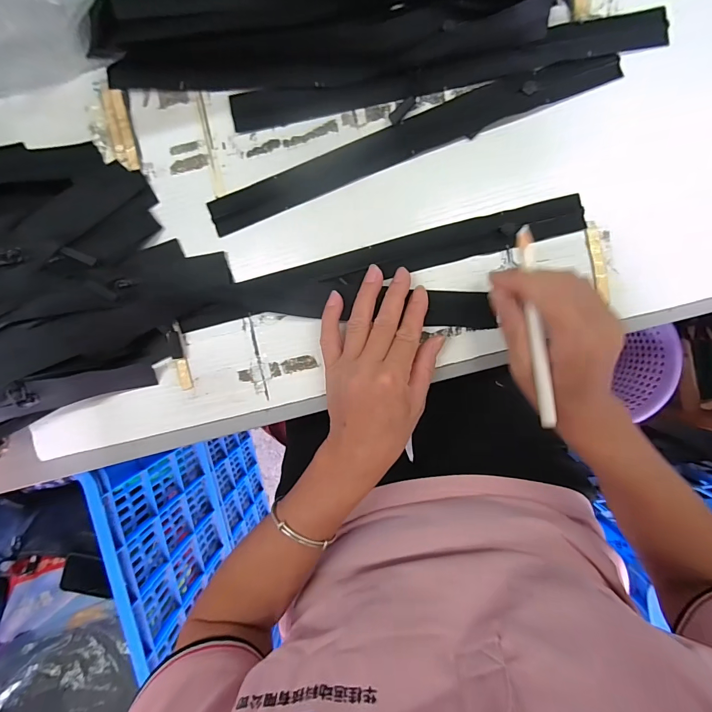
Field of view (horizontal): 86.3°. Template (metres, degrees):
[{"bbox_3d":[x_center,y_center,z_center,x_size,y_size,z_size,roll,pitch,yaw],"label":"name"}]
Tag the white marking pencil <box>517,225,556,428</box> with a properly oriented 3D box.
[{"bbox_3d":[0.125,-0.020,0.264,0.008,0.007,0.138,-6,89,1],"label":"white marking pencil"}]

